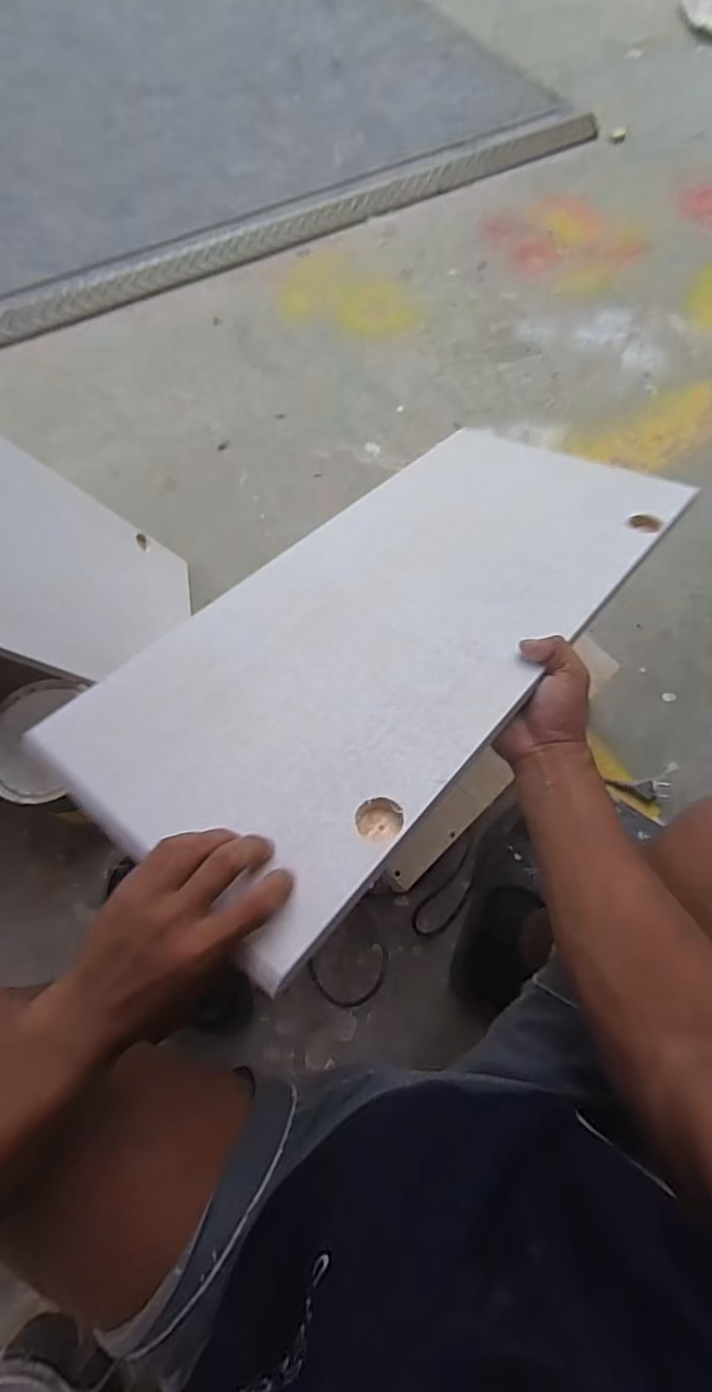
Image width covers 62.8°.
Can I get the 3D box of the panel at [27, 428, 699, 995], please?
[{"bbox_3d":[0.039,-0.087,0.570,0.316,0.021,0.637,31,59,28],"label":"panel"}]

